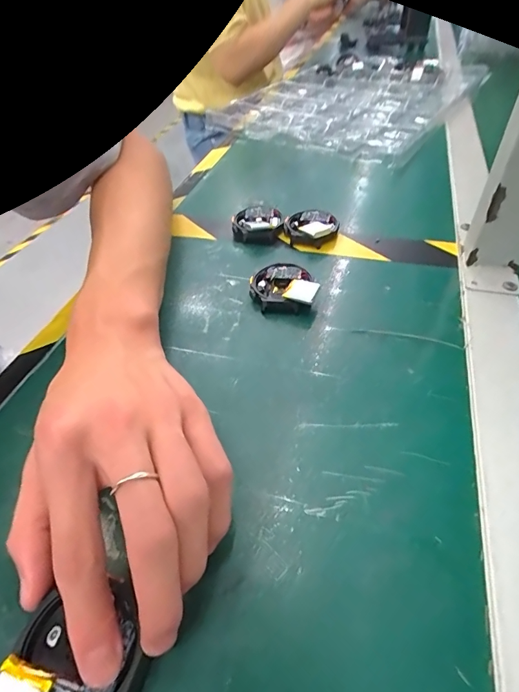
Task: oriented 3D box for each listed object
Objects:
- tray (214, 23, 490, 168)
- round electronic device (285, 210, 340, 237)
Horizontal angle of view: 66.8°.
[{"bbox_3d":[0.169,-0.426,0.669,0.306,0.031,0.471,25,52,28],"label":"tray"},{"bbox_3d":[0.049,-0.112,0.372,0.047,0.015,0.042,32,56,29],"label":"round electronic device"}]

